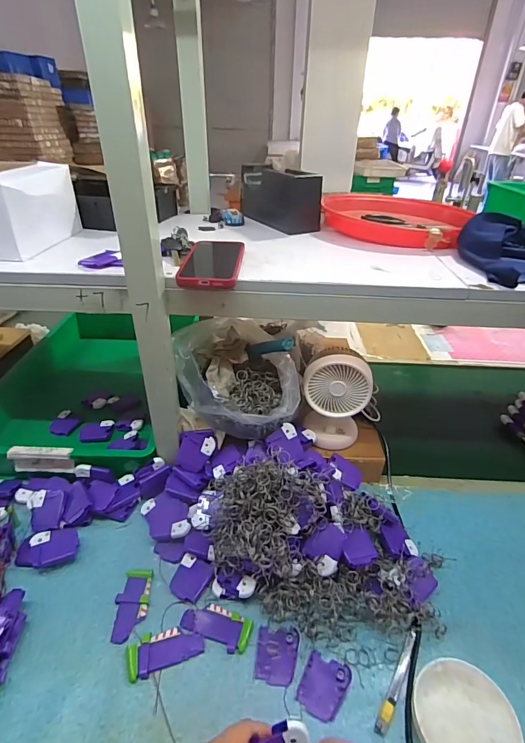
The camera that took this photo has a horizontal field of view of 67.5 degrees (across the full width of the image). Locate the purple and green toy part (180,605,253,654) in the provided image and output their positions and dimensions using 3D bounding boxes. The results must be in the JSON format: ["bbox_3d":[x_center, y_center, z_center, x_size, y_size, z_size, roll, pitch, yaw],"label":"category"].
[{"bbox_3d":[-0.060,0.329,0.513,0.091,0.010,0.040,14,35,17],"label":"purple and green toy part"}]

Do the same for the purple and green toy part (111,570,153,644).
[{"bbox_3d":[-0.176,0.314,0.532,0.043,0.014,0.088,0,33,-4],"label":"purple and green toy part"}]

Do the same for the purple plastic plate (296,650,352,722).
[{"bbox_3d":[0.073,0.370,0.464,0.051,0.004,0.061,17,42,23],"label":"purple plastic plate"}]

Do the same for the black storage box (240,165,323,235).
[{"bbox_3d":[0.029,-0.346,0.794,0.074,0.108,0.202,-17,38,-26],"label":"black storage box"}]

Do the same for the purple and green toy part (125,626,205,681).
[{"bbox_3d":[-0.121,0.345,0.490,0.090,0.010,0.043,-12,35,-20],"label":"purple and green toy part"}]

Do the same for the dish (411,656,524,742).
[{"bbox_3d":[0.220,0.378,0.425,0.106,0.023,0.104,1,33,-1],"label":"dish"}]

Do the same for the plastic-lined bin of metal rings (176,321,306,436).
[{"bbox_3d":[-0.046,0.014,0.661,0.186,0.156,0.167,-8,34,-14],"label":"plastic-lined bin of metal rings"}]

